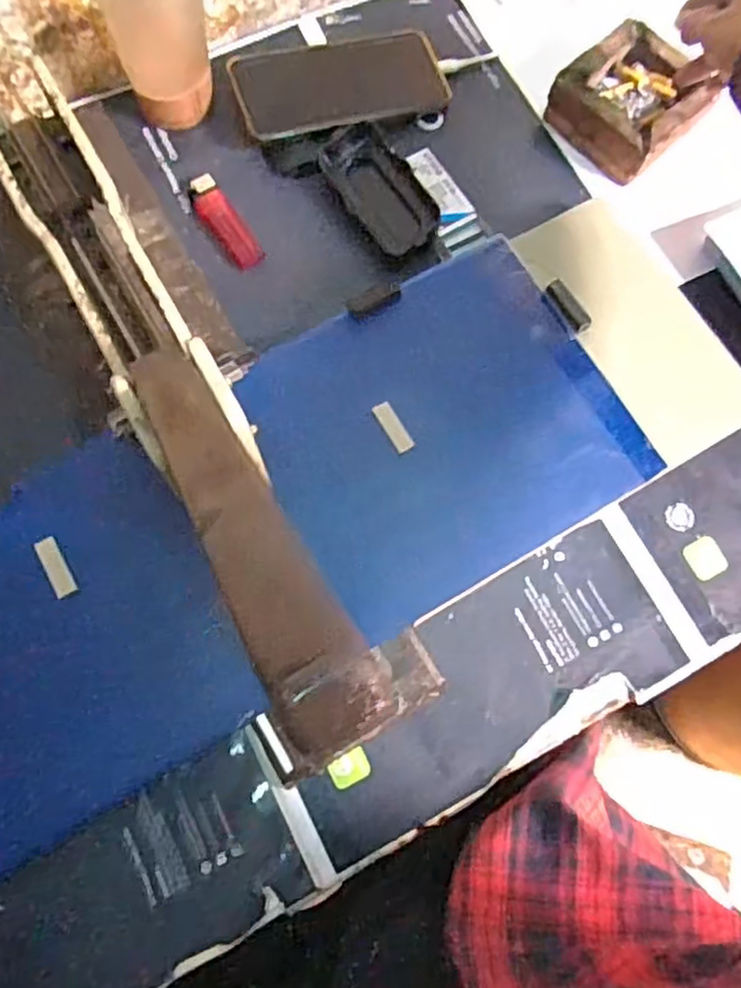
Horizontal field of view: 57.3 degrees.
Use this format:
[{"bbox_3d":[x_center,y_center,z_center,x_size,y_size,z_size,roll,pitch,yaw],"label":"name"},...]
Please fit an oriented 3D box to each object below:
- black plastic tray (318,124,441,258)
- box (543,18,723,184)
[{"bbox_3d":[0.006,-0.236,0.522,0.053,0.016,0.114,-30,78,-12],"label":"black plastic tray"},{"bbox_3d":[0.208,-0.313,0.544,0.099,0.039,0.099,-39,80,-14],"label":"box"}]

